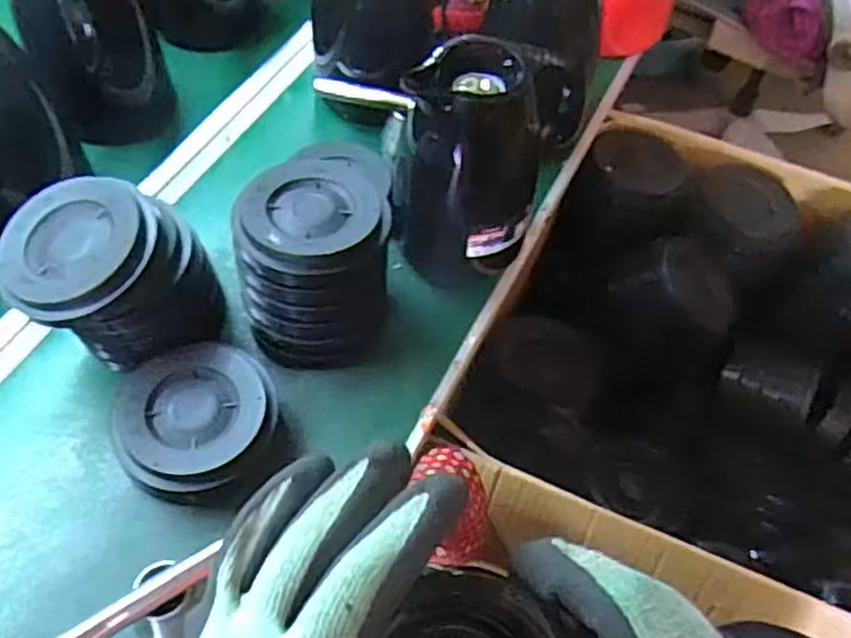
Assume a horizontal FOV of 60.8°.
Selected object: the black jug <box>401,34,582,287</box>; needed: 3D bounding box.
[{"bbox_3d":[0.051,-0.139,0.635,0.138,0.195,0.139,1,57,-1],"label":"black jug"}]

